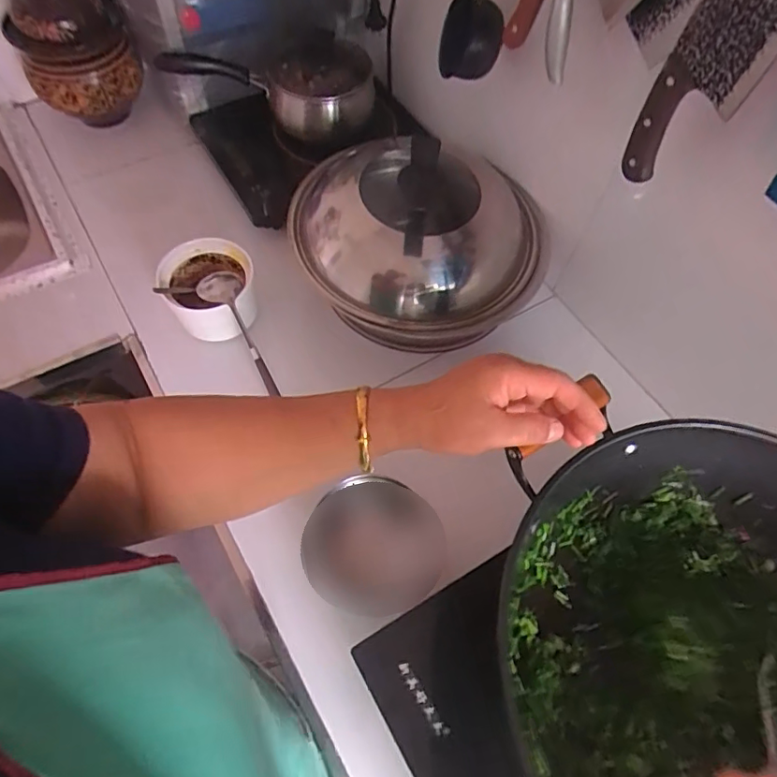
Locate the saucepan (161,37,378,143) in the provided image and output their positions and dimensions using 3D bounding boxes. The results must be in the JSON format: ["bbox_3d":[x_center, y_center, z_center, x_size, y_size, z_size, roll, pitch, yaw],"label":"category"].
[{"bbox_3d":[-0.193,-0.534,0.934,0.358,0.107,0.189,14,62,5],"label":"saucepan"}]

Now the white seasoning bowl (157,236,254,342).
[{"bbox_3d":[-0.255,-0.141,0.770,0.120,0.083,0.126,1,61,-2],"label":"white seasoning bowl"}]

